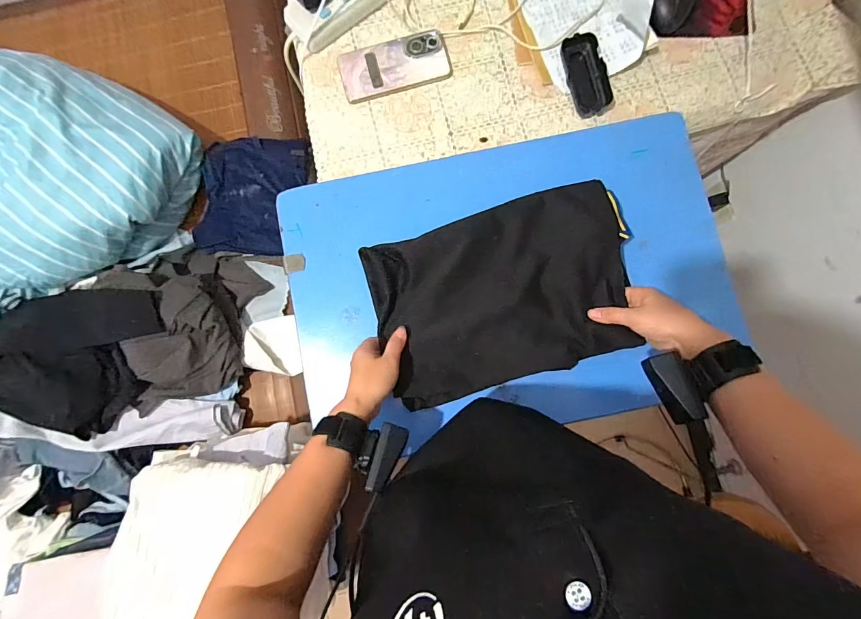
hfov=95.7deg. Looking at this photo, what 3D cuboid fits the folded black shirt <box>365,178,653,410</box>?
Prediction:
[{"bbox_3d":[0.094,-0.020,0.514,0.330,0.036,0.224,-15,82,-1],"label":"folded black shirt"}]

